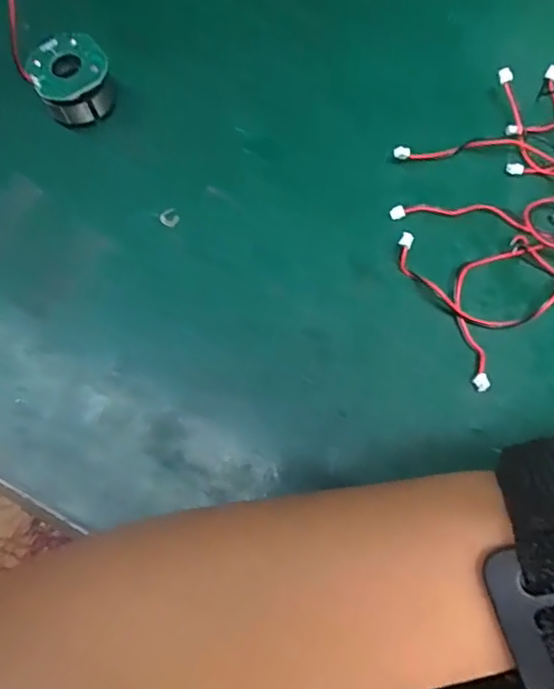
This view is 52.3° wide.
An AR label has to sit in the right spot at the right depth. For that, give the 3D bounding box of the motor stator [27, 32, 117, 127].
[{"bbox_3d":[-0.083,-0.108,0.230,0.029,0.020,0.031,-1,72,2],"label":"motor stator"}]

